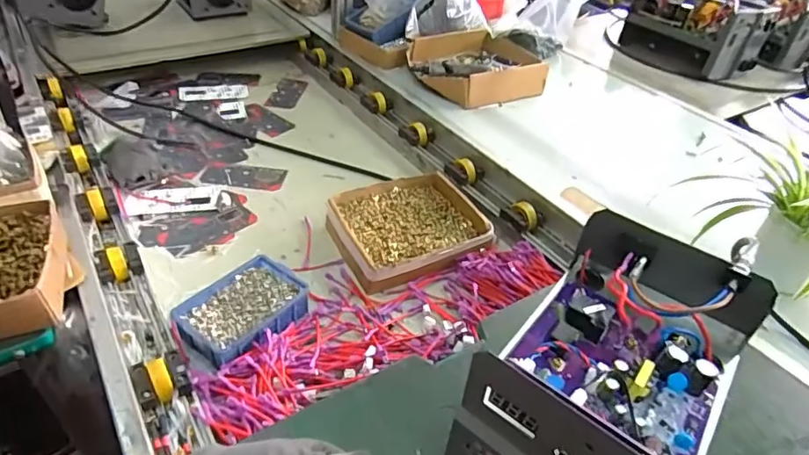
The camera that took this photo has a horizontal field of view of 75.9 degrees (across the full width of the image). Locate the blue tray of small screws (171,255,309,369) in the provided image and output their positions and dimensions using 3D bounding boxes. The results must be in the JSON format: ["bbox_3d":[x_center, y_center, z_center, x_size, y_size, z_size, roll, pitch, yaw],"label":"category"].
[{"bbox_3d":[-0.203,0.110,0.663,0.102,0.049,0.150,31,46,28],"label":"blue tray of small screws"}]

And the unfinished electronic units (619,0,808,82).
[{"bbox_3d":[0.819,-0.515,1.314,0.434,0.161,0.289,-11,42,-19],"label":"unfinished electronic units"}]

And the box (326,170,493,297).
[{"bbox_3d":[0.003,-0.002,0.826,0.230,0.050,0.202,-13,43,-21],"label":"box"}]

